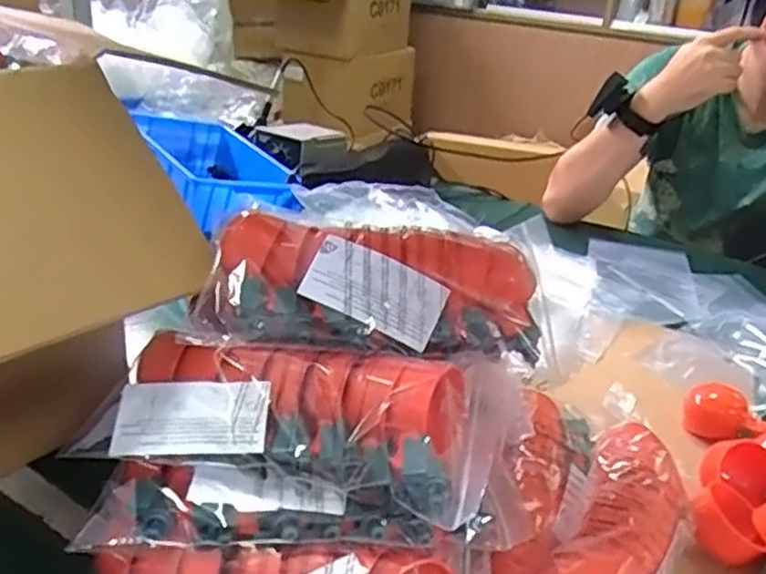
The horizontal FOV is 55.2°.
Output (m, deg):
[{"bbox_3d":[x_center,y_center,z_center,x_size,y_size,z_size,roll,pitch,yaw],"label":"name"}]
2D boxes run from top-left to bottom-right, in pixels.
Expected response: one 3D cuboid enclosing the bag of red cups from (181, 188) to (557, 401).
[{"bbox_3d":[0.001,-0.003,0.532,0.247,0.102,0.102,3,27,0],"label":"bag of red cups"}]

